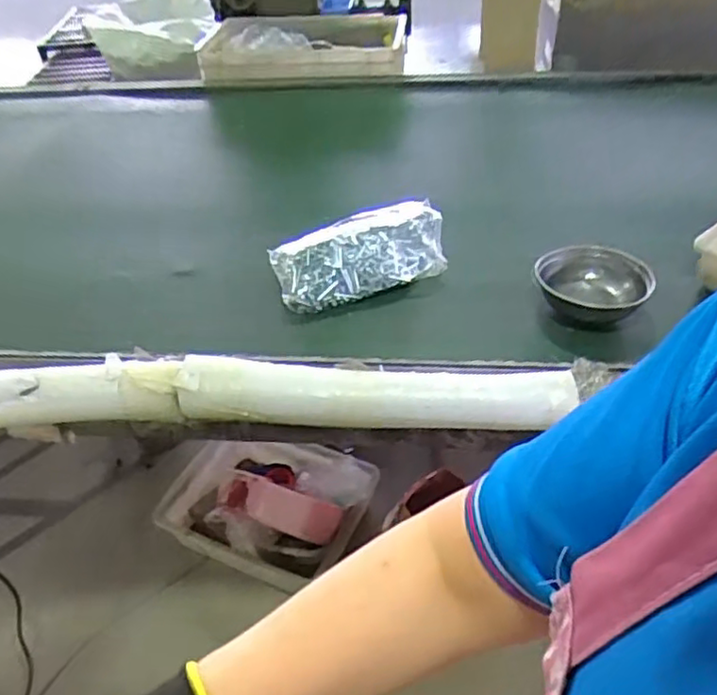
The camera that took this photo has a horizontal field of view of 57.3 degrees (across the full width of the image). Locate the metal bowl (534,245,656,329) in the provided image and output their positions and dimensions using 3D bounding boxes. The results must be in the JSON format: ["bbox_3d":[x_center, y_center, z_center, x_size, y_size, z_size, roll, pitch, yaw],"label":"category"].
[{"bbox_3d":[0.326,-0.081,0.935,0.141,0.074,0.162,-6,41,-3],"label":"metal bowl"}]

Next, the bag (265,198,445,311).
[{"bbox_3d":[0.004,-0.145,1.010,0.270,0.073,0.149,-15,42,-12],"label":"bag"}]

